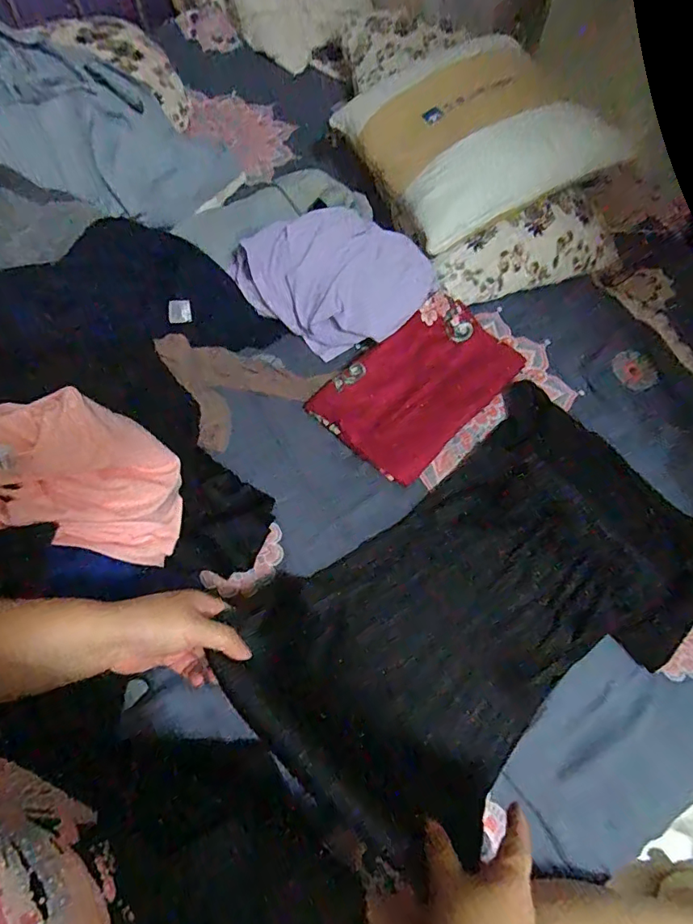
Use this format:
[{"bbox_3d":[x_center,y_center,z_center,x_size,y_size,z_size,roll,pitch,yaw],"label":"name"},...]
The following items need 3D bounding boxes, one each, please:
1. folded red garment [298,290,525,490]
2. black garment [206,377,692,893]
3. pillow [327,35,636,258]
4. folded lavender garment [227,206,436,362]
[{"bbox_3d":[0.102,-0.116,0.704,0.183,0.036,0.276,41,69,18],"label":"folded red garment"},{"bbox_3d":[0.147,0.160,0.552,0.511,0.084,0.321,-33,68,-16],"label":"black garment"},{"bbox_3d":[0.190,-0.534,0.780,0.311,0.106,0.369,-23,66,-12],"label":"pillow"},{"bbox_3d":[-0.010,-0.271,0.736,0.241,0.088,0.203,-30,67,-15],"label":"folded lavender garment"}]

